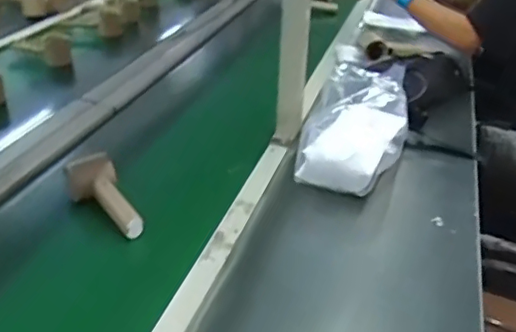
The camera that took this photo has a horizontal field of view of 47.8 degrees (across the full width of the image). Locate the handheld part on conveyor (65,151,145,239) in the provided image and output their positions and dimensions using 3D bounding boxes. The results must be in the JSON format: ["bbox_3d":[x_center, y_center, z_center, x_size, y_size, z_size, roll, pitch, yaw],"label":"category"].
[{"bbox_3d":[-0.196,0.045,0.780,0.139,0.047,0.055,42,43,24],"label":"handheld part on conveyor"}]

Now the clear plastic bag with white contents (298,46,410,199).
[{"bbox_3d":[0.169,-0.072,0.985,0.165,0.112,0.323,9,28,9],"label":"clear plastic bag with white contents"}]

